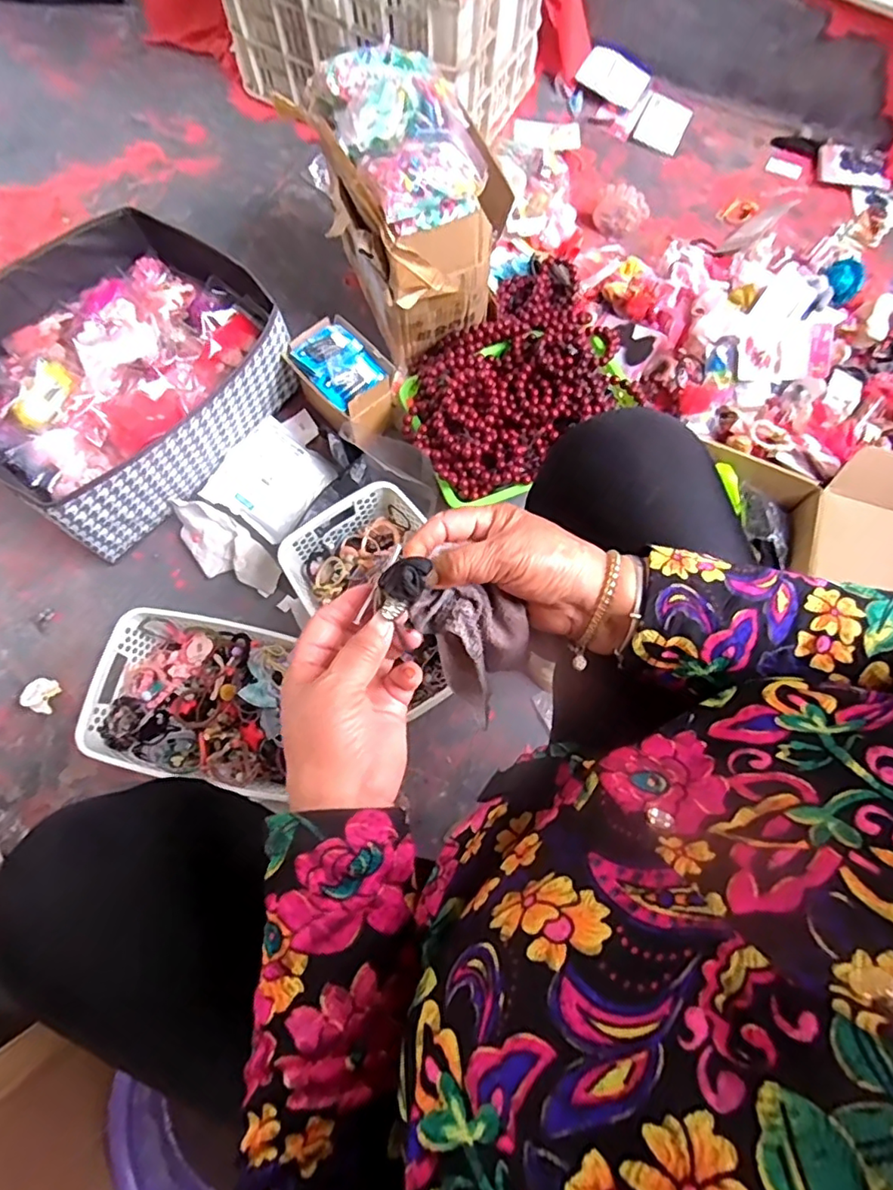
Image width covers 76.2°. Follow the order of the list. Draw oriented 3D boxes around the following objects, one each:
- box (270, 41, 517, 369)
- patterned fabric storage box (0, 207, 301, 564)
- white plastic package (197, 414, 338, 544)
[{"bbox_3d":[-0.060,-0.524,0.822,0.186,0.314,0.247,-35,78,-9],"label":"box"},{"bbox_3d":[-0.467,-0.318,0.837,0.372,0.163,0.419,41,78,10],"label":"patterned fabric storage box"},{"bbox_3d":[-0.260,-0.175,0.856,0.155,0.020,0.156,34,75,11],"label":"white plastic package"}]

